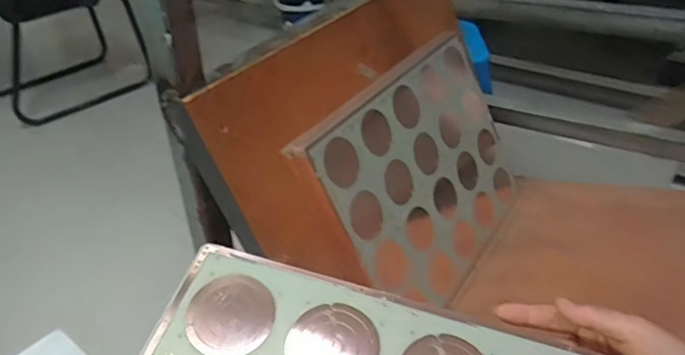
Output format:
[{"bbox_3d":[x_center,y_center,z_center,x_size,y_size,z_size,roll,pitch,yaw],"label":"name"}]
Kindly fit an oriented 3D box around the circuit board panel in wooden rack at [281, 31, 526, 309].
[{"bbox_3d":[0.143,-0.012,0.839,0.024,0.332,0.473,-10,22,43],"label":"circuit board panel in wooden rack"}]

